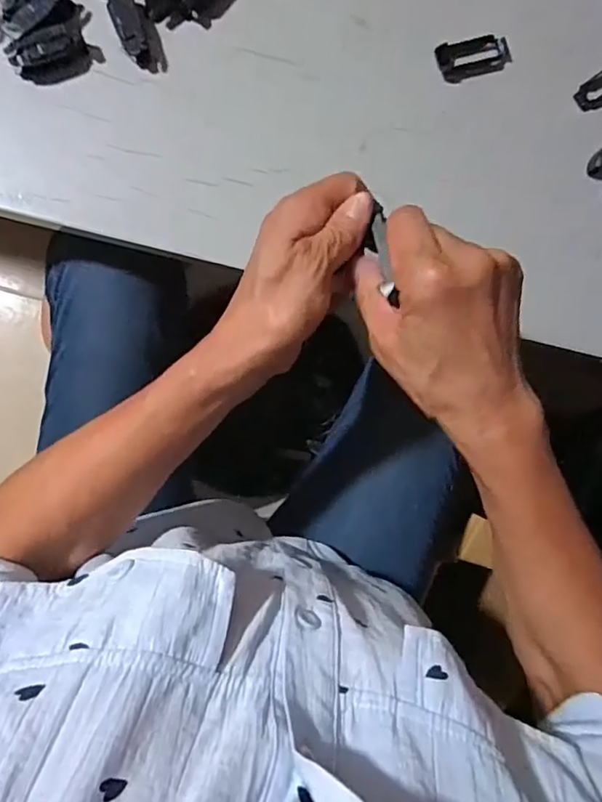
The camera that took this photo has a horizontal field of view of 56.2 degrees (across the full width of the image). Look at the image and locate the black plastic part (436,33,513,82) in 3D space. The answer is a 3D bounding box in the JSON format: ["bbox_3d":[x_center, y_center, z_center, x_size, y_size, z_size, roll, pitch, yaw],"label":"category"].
[{"bbox_3d":[0.123,-0.244,0.397,0.056,0.011,0.024,-20,92,-7],"label":"black plastic part"}]

